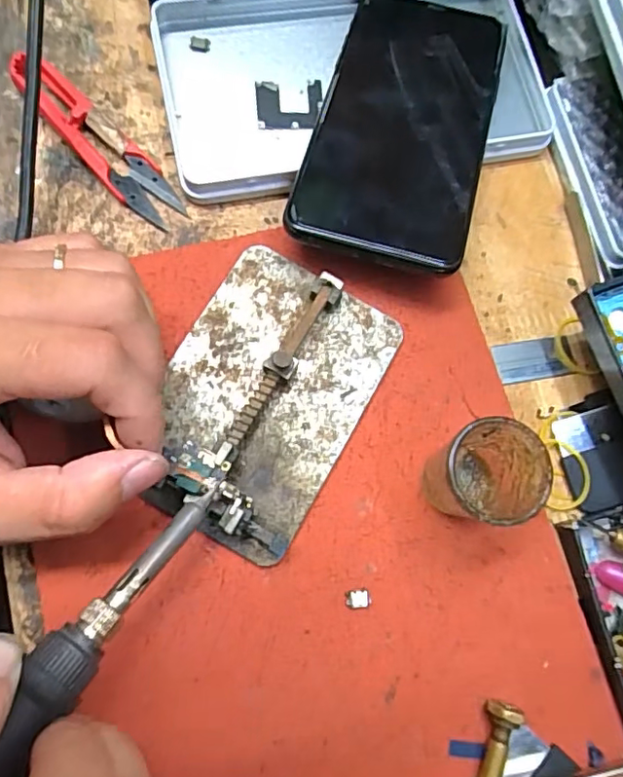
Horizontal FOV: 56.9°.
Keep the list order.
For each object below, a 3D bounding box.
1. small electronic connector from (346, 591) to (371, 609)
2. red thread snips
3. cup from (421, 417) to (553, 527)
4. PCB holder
[{"bbox_3d":[0.019,0.083,0.227,0.009,0.004,0.007,-1,77,-5],"label":"small electronic connector"},{"bbox_3d":[-0.097,-0.115,0.261,0.024,0.013,0.099,-41,83,-12],"label":"red thread snips"},{"bbox_3d":[0.065,0.033,0.219,0.034,0.049,0.035,1,77,-5],"label":"cup"},{"bbox_3d":[-0.020,0.003,0.234,0.078,0.021,0.115,29,76,2],"label":"PCB holder"}]

